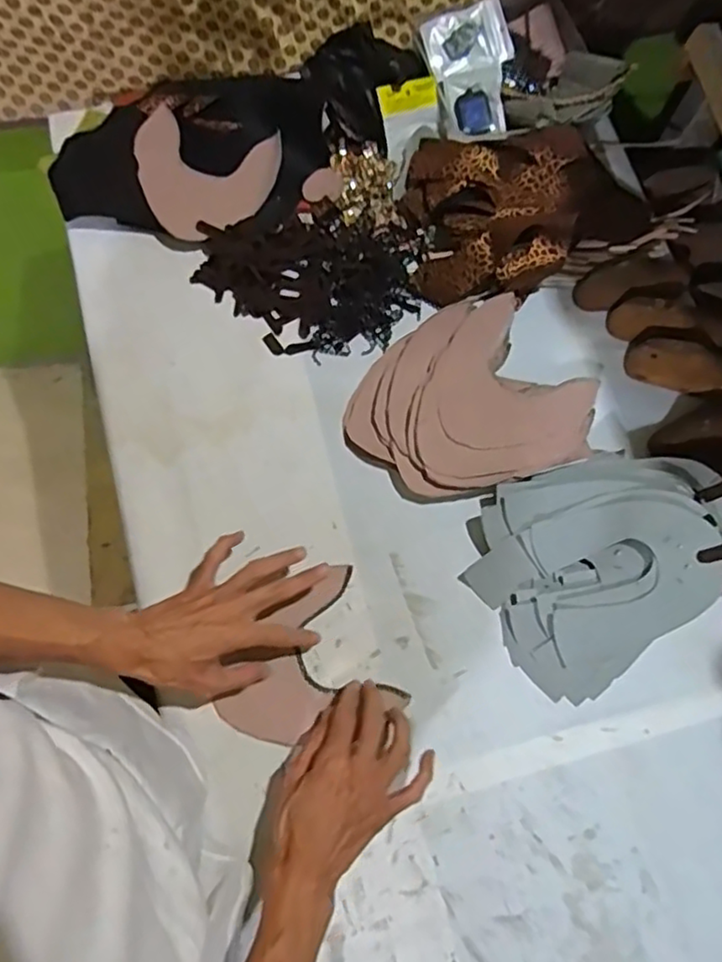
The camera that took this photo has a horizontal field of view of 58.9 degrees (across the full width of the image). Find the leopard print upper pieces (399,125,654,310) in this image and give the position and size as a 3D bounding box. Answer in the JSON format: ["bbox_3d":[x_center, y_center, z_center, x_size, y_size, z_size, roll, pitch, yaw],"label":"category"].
[{"bbox_3d":[0.192,-0.313,0.724,0.278,0.073,0.180,-11,74,-5],"label":"leopard print upper pieces"}]

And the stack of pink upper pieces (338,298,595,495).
[{"bbox_3d":[0.115,-0.085,0.689,0.263,0.030,0.205,-20,74,-7],"label":"stack of pink upper pieces"}]

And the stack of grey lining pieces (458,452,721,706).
[{"bbox_3d":[0.229,0.065,0.623,0.252,0.096,0.207,-41,78,-13],"label":"stack of grey lining pieces"}]

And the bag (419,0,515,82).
[{"bbox_3d":[0.128,-0.526,0.764,0.103,0.012,0.071,-20,98,-1],"label":"bag"}]

